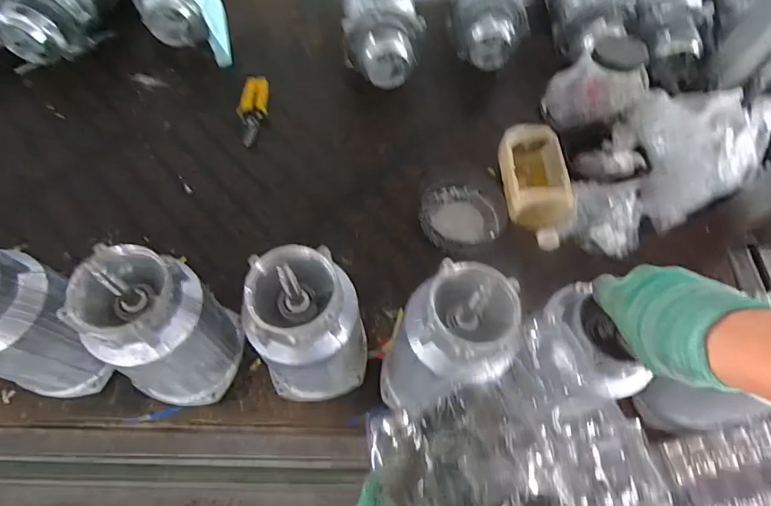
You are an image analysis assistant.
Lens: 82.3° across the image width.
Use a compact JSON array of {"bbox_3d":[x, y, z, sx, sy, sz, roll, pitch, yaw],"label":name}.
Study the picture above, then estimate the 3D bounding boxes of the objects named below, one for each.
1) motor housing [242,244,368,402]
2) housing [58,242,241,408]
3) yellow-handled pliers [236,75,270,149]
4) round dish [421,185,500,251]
[{"bbox_3d":[-0.085,0.092,0.508,0.124,0.221,0.113,2,63,-2],"label":"motor housing"},{"bbox_3d":[-0.247,0.090,0.494,0.113,0.218,0.121,1,63,-2],"label":"housing"},{"bbox_3d":[-0.238,-0.256,0.792,0.050,0.009,0.163,-2,63,-4],"label":"yellow-handled pliers"},{"bbox_3d":[0.123,-0.059,0.719,0.132,0.028,0.120,1,63,-2],"label":"round dish"}]

